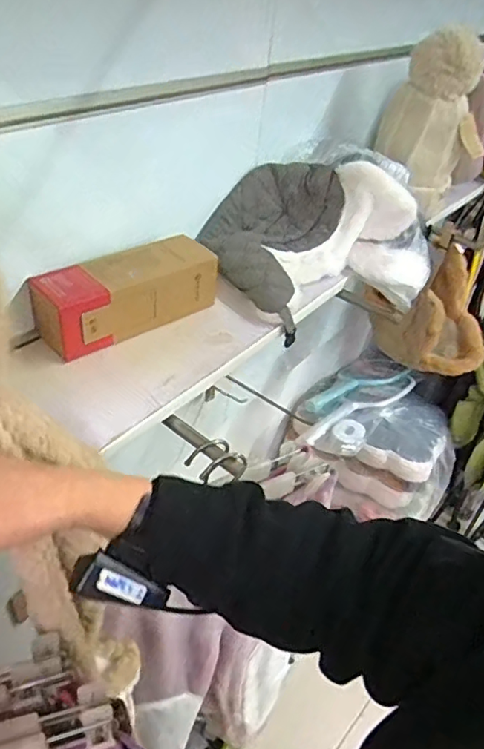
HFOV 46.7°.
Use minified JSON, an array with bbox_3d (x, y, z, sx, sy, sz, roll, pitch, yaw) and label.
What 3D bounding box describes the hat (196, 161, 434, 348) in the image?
[{"bbox_3d":[0.116,-0.215,0.849,0.283,0.146,0.339,33,45,28],"label":"hat"}]

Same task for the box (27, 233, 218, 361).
[{"bbox_3d":[-0.138,-0.101,0.692,0.079,0.073,0.229,35,46,30],"label":"box"}]

